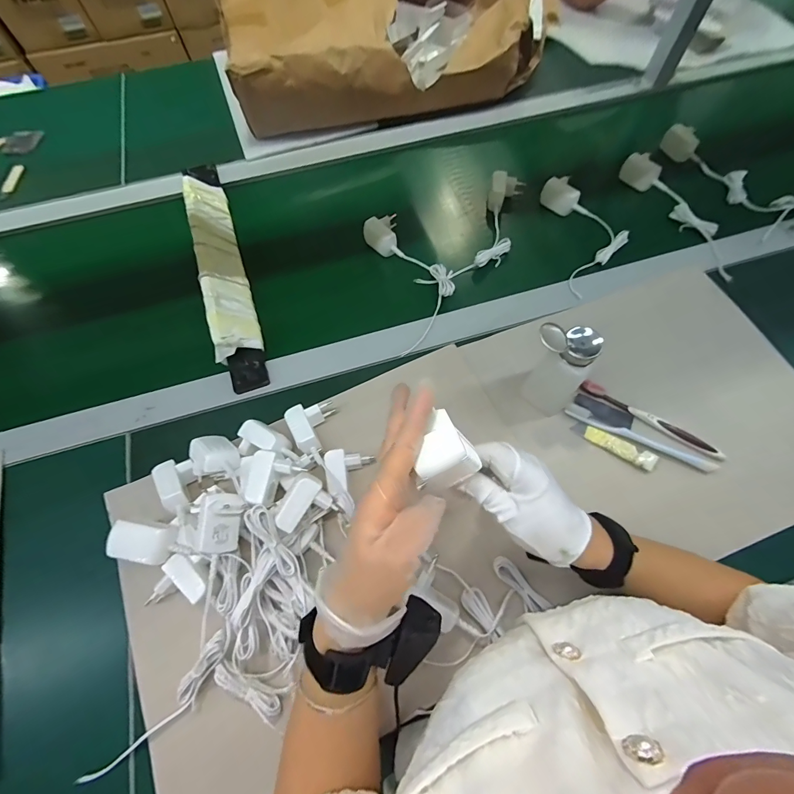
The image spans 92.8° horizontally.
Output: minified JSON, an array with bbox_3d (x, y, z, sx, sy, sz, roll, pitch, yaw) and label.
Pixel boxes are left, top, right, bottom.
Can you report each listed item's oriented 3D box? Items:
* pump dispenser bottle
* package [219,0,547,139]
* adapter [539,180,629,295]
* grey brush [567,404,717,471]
[{"bbox_3d":[0.192,-0.035,0.445,0.065,0.141,0.062,-1,67,3],"label":"pump dispenser bottle"},{"bbox_3d":[-0.017,-0.728,0.751,0.650,0.166,0.383,-22,67,-6],"label":"package"},{"bbox_3d":[0.313,-0.269,0.610,0.111,0.034,0.228,-5,66,1],"label":"adapter"},{"bbox_3d":[0.303,0.052,0.478,0.179,0.010,0.017,26,71,14],"label":"grey brush"}]

